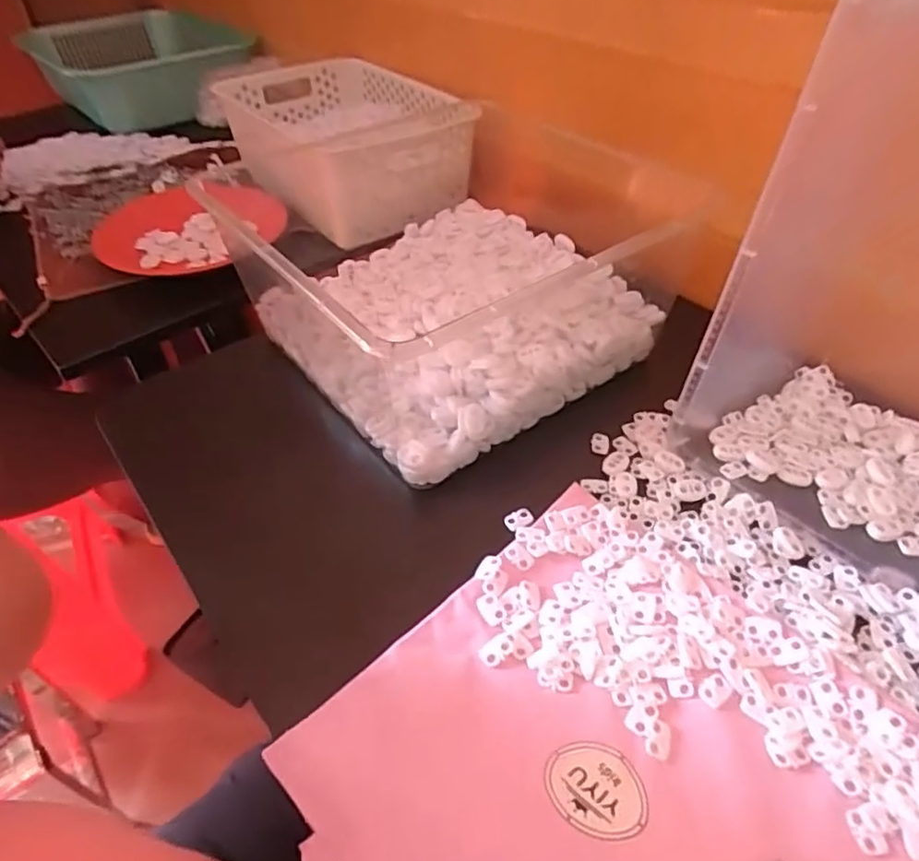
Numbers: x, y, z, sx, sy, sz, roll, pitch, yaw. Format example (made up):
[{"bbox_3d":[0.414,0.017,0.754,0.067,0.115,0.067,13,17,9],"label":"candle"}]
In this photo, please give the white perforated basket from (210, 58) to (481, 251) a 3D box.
[{"bbox_3d":[-0.129,-0.342,0.736,0.217,0.127,0.314,-28,49,-24],"label":"white perforated basket"}]

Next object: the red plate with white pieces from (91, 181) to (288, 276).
[{"bbox_3d":[-0.303,-0.214,0.667,0.201,0.035,0.173,2,44,4],"label":"red plate with white pieces"}]

